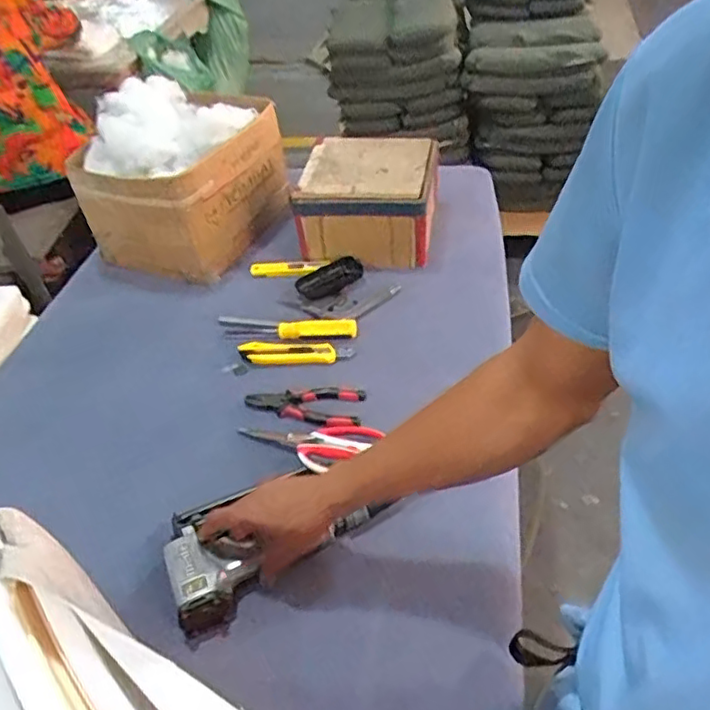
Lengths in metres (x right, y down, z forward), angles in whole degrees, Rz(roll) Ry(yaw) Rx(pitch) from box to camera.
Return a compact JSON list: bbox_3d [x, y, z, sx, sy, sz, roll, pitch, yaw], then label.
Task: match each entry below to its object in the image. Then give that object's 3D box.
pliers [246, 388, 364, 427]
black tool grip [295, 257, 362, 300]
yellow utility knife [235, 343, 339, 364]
[{"bbox_3d":[-0.065,0.069,0.815,0.152,0.014,0.071,-5,42,3],"label":"pliers"},{"bbox_3d":[-0.040,-0.125,1.012,0.112,0.021,0.061,-29,46,-22],"label":"black tool grip"},{"bbox_3d":[-0.097,-0.004,0.894,0.136,0.012,0.036,-3,42,6],"label":"yellow utility knife"}]

